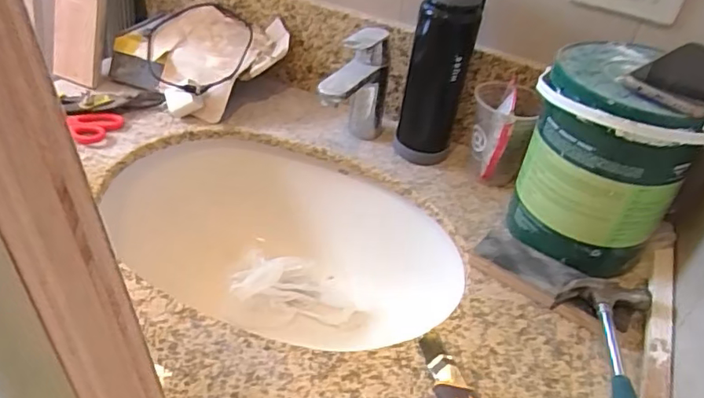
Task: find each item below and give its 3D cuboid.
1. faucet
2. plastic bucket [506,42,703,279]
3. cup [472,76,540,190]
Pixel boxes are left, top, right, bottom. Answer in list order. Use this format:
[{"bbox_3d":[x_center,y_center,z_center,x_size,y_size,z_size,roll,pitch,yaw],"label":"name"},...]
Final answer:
[{"bbox_3d":[0.003,-0.134,0.752,0.052,0.162,0.139,18,40,13],"label":"faucet"},{"bbox_3d":[0.280,-0.043,0.630,0.171,0.209,0.173,24,41,19],"label":"plastic bucket"},{"bbox_3d":[0.201,-0.090,0.751,0.080,0.119,0.088,16,39,10],"label":"cup"}]

